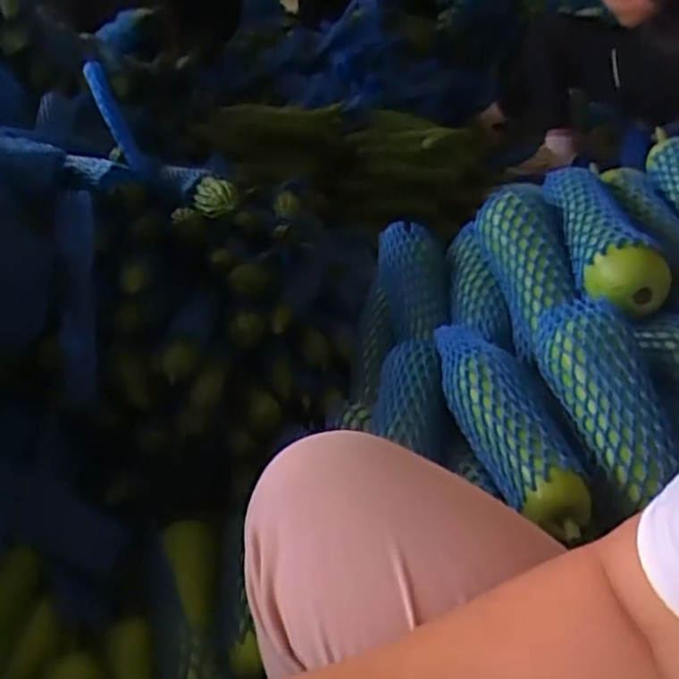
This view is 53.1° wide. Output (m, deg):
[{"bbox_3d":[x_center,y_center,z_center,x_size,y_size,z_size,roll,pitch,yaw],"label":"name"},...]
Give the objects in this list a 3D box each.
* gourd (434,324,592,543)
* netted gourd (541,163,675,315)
[{"bbox_3d":[0.152,0.070,0.635,0.072,0.061,0.254,-5,32,-12],"label":"gourd"},{"bbox_3d":[0.288,-0.116,0.752,0.082,0.075,0.233,1,32,-2],"label":"netted gourd"}]

